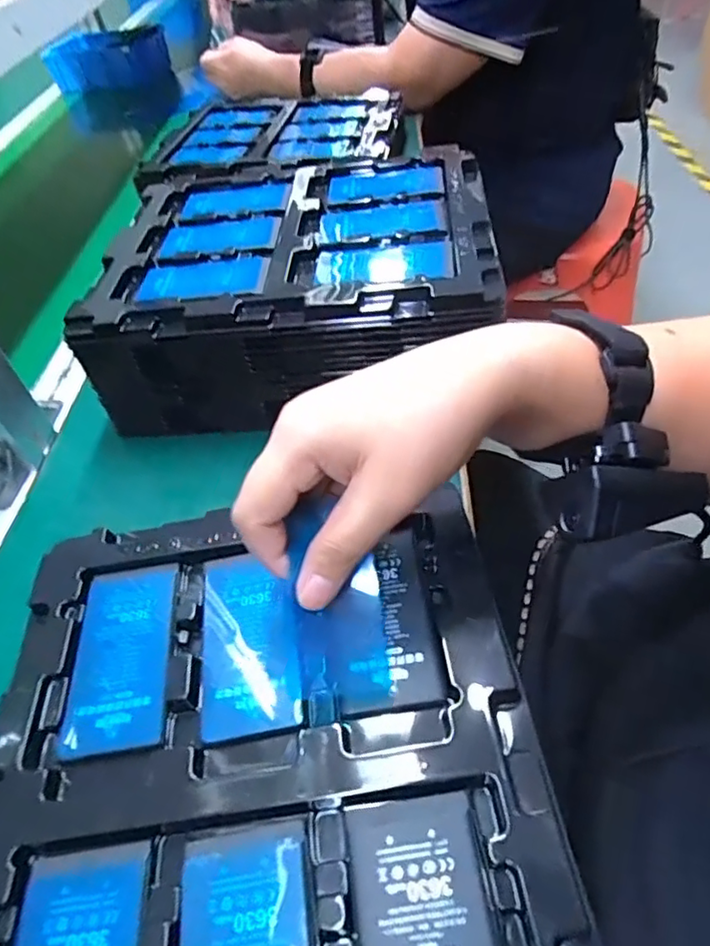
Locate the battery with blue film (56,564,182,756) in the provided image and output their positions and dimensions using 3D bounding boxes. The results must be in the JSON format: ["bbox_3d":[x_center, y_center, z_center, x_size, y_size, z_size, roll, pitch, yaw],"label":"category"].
[{"bbox_3d":[-0.105,0.081,0.268,0.045,0.004,0.086,-9,48,2],"label":"battery with blue film"}]

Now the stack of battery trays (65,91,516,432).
[{"bbox_3d":[-0.041,-0.143,0.449,0.269,0.094,0.210,-3,48,7],"label":"stack of battery trays"}]

